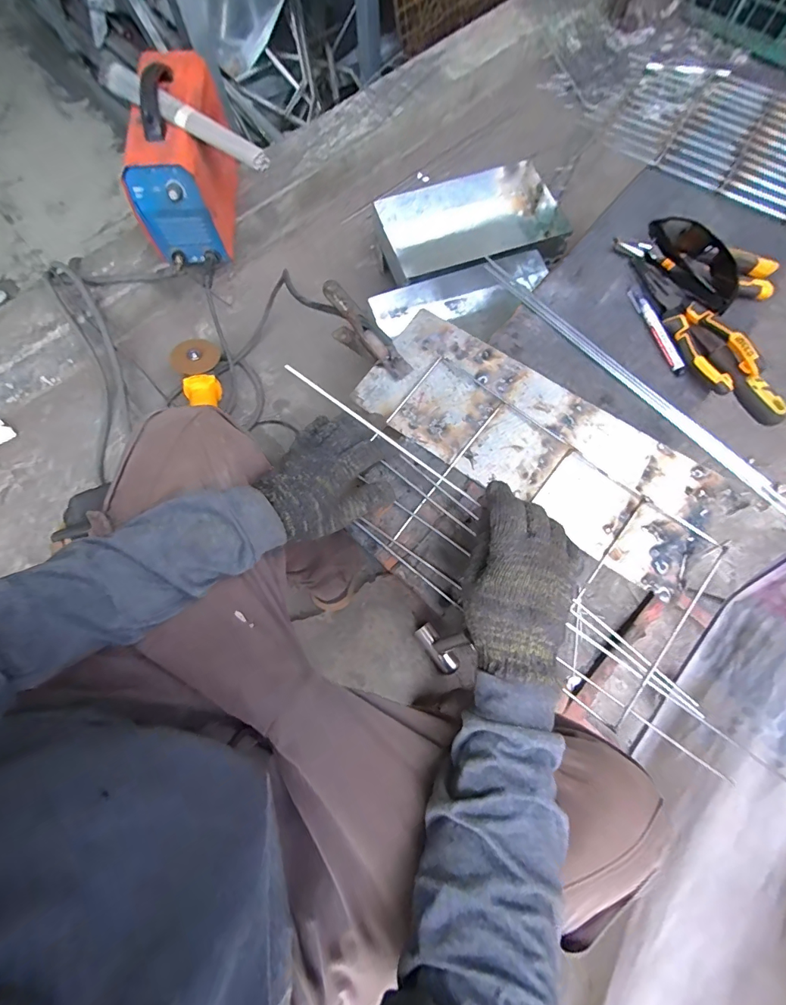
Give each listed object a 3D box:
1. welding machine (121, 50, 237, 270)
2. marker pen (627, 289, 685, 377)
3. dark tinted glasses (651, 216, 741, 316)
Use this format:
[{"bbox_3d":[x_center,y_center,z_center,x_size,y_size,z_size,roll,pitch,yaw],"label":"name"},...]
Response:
[{"bbox_3d":[-0.433,-0.693,0.873,0.165,0.224,0.316,-5,72,0],"label":"welding machine"},{"bbox_3d":[0.325,-0.213,0.533,0.015,0.011,0.127,-16,72,-4],"label":"marker pen"},{"bbox_3d":[0.373,-0.289,0.522,0.071,0.041,0.144,-22,73,-6],"label":"dark tinted glasses"}]

